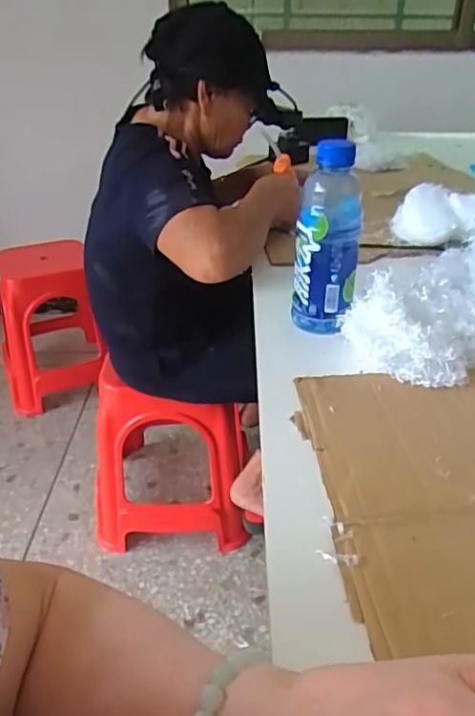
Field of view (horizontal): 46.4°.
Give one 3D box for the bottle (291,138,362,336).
[{"bbox_3d":[0.099,-0.127,0.615,0.069,0.203,0.059,6,33,9],"label":"bottle"}]

